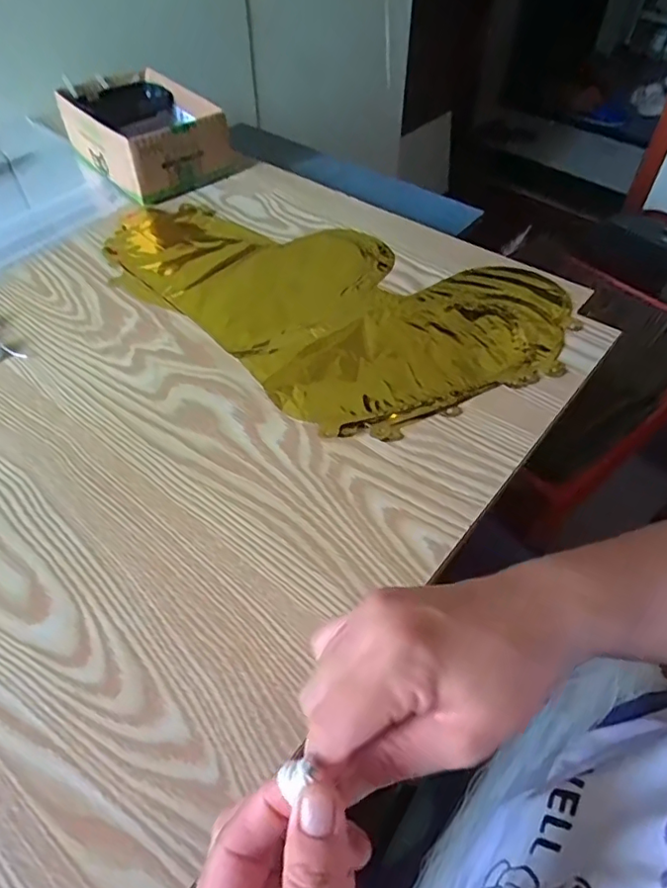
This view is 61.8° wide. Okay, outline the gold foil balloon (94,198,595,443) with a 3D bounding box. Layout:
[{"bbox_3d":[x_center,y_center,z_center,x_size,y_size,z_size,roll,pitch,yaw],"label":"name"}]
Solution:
[{"bbox_3d":[-0.030,-0.126,0.500,0.439,0.011,0.243,16,53,15],"label":"gold foil balloon"}]

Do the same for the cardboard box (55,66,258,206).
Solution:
[{"bbox_3d":[-0.226,-0.370,0.663,0.133,0.073,0.206,-38,59,-26],"label":"cardboard box"}]

